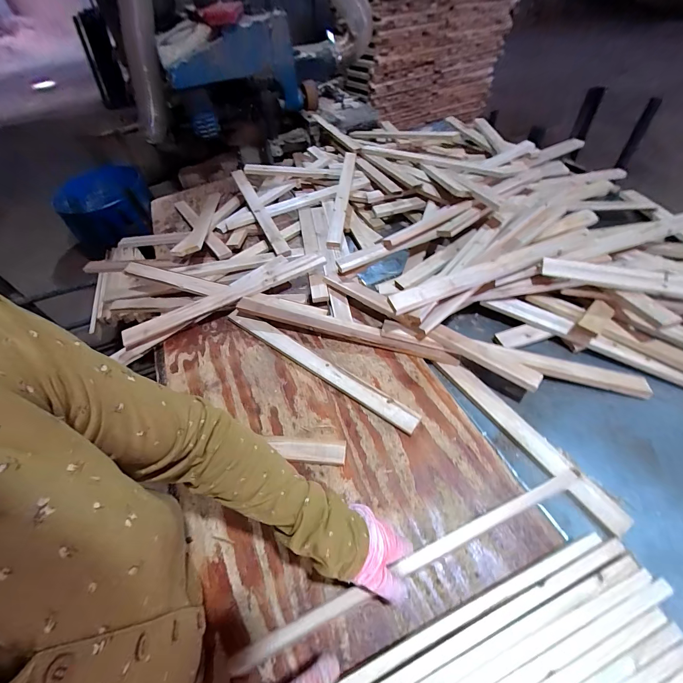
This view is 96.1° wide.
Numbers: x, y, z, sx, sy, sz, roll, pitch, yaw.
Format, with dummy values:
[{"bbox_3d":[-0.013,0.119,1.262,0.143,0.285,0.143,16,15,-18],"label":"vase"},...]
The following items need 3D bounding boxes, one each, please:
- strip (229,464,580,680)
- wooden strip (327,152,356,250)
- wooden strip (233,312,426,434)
[{"bbox_3d":[0.116,0.287,0.410,0.517,0.042,0.024,-21,53,-11],"label":"strip"},{"bbox_3d":[0.003,-0.479,0.982,0.044,0.021,0.497,2,52,8],"label":"wooden strip"},{"bbox_3d":[-0.063,0.040,0.642,0.485,0.021,0.037,29,60,25],"label":"wooden strip"}]

